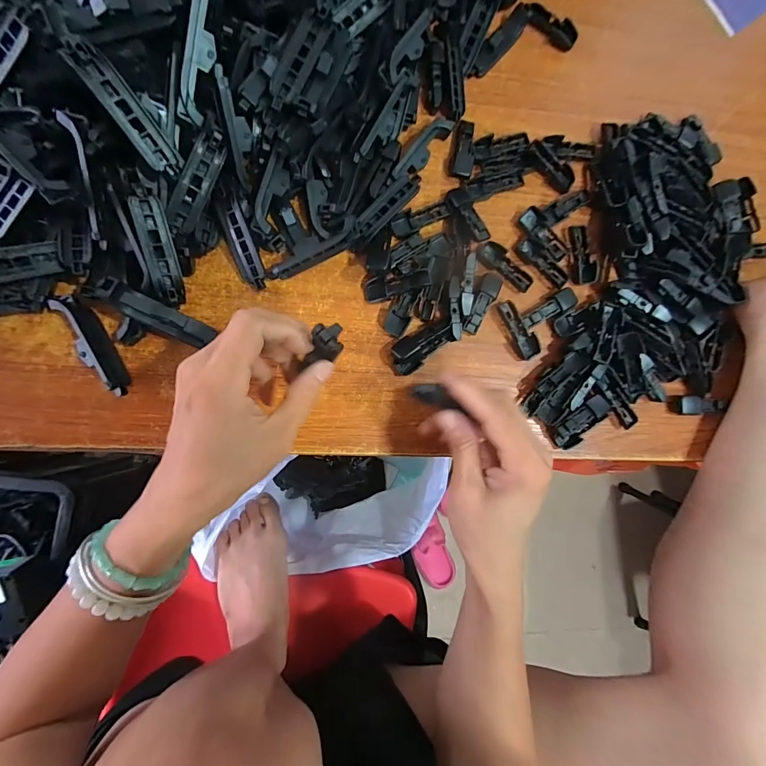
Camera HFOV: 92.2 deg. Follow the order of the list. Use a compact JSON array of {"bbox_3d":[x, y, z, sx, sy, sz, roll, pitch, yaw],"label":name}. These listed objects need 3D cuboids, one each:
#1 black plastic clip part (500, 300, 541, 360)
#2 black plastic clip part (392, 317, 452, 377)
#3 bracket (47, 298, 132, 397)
[{"bbox_3d":[0.112,-0.045,0.304,0.016,0.008,0.050,-26,90,-10],"label":"black plastic clip part"},{"bbox_3d":[0.031,-0.029,0.286,0.056,0.017,0.024,-37,92,-9],"label":"black plastic clip part"},{"bbox_3d":[-0.196,-0.024,0.249,0.019,0.020,0.073,-29,90,-10],"label":"bracket"}]

